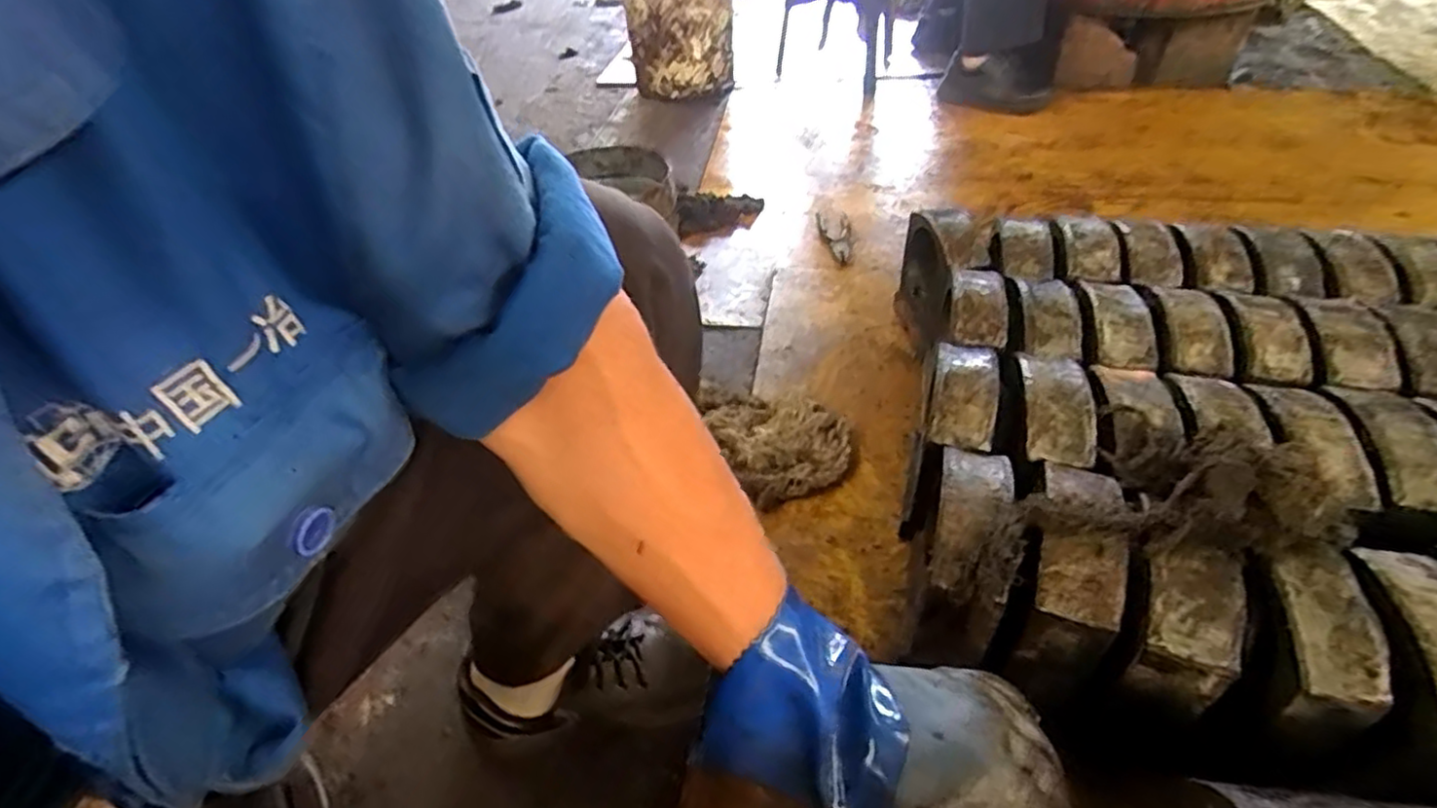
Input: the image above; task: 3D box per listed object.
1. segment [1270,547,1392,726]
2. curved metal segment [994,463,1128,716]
[{"bbox_3d":[0.443,0.163,0.502,0.066,0.033,0.126,8,64,15],"label":"segment"},{"bbox_3d":[0.295,0.140,0.597,0.072,0.127,0.168,13,45,18],"label":"curved metal segment"}]

